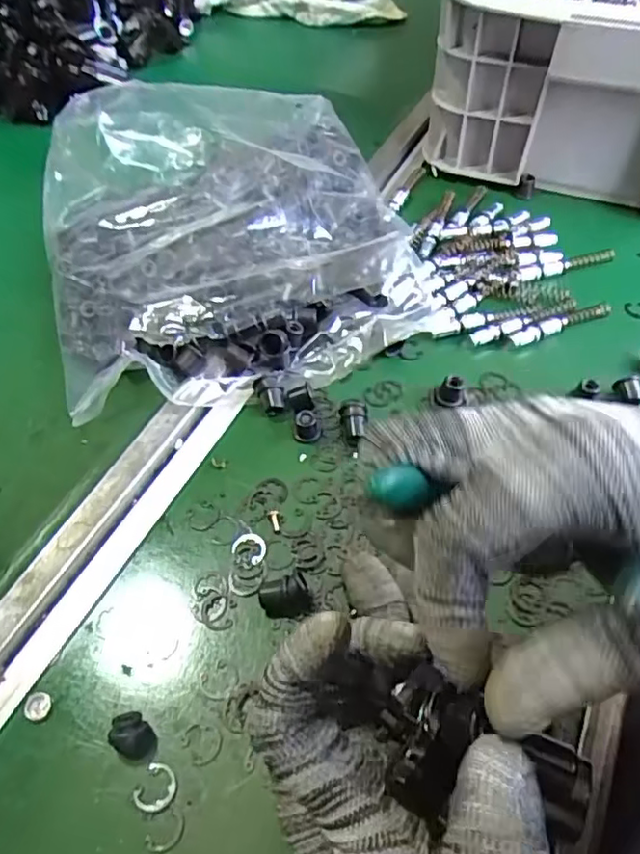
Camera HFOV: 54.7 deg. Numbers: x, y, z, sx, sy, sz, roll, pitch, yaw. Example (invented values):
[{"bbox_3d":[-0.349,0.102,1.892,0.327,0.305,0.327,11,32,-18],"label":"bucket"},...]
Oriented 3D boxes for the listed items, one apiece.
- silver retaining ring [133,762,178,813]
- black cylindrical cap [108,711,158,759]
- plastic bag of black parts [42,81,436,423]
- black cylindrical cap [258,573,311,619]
[{"bbox_3d":[-0.072,0.160,0.275,0.017,0.004,0.019,18,56,12],"label":"silver retaining ring"},{"bbox_3d":[-0.085,0.141,0.281,0.016,0.018,0.016,0,55,-1],"label":"black cylindrical cap"},{"bbox_3d":[-0.061,-0.146,0.457,0.267,0.088,0.262,-12,56,-9],"label":"plastic bag of black parts"},{"bbox_3d":[-0.018,0.089,0.324,0.025,0.017,0.017,-13,56,-10],"label":"black cylindrical cap"}]

